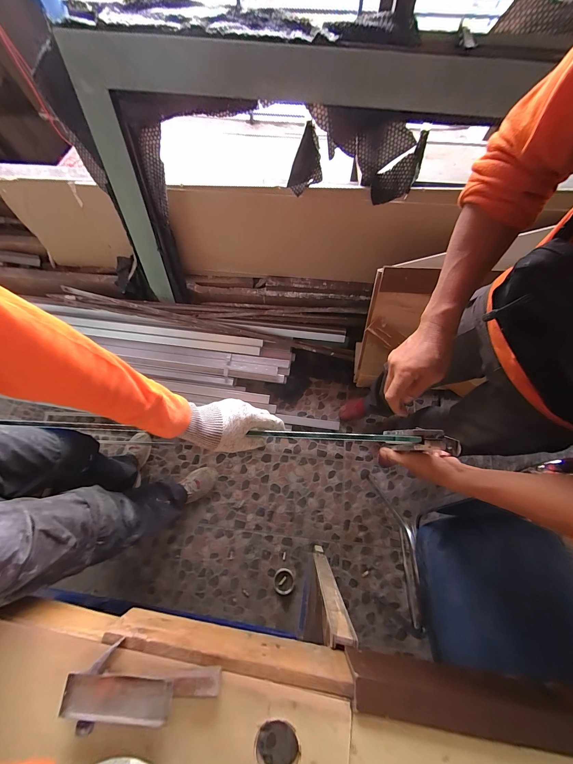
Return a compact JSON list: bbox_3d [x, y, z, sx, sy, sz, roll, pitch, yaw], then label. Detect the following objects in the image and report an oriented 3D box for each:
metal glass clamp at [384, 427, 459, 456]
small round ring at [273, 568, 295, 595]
[{"bbox_3d":[0.224,0.095,0.447,0.116,0.029,0.034,9,72,5],"label":"metal glass clamp"},{"bbox_3d":[-0.009,0.789,1.069,0.084,0.023,0.085,0,71,1],"label":"small round ring"}]

